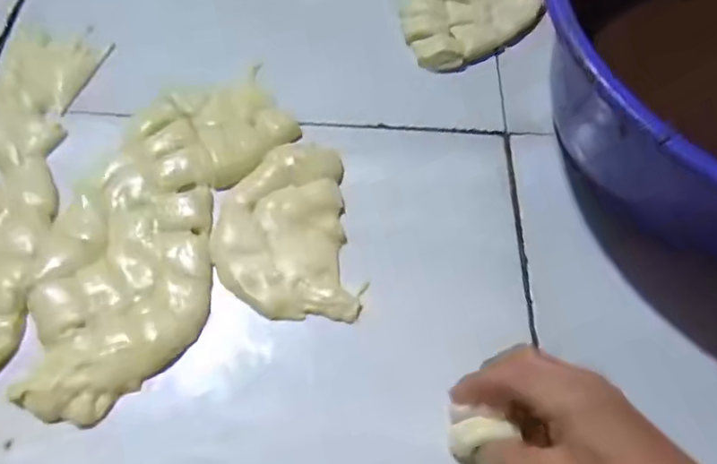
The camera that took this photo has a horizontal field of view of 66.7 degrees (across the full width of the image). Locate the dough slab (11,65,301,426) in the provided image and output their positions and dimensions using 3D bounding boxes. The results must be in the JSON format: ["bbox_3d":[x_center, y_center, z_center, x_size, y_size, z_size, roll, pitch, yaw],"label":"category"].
[{"bbox_3d":[-0.165,-0.007,0.445,0.135,0.015,0.307,18,62,8],"label":"dough slab"}]

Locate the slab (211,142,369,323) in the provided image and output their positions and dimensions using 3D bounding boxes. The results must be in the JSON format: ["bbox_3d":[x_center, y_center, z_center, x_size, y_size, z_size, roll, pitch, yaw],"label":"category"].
[{"bbox_3d":[-0.062,-0.005,0.446,0.110,0.018,0.164,-9,62,-7],"label":"slab"}]

